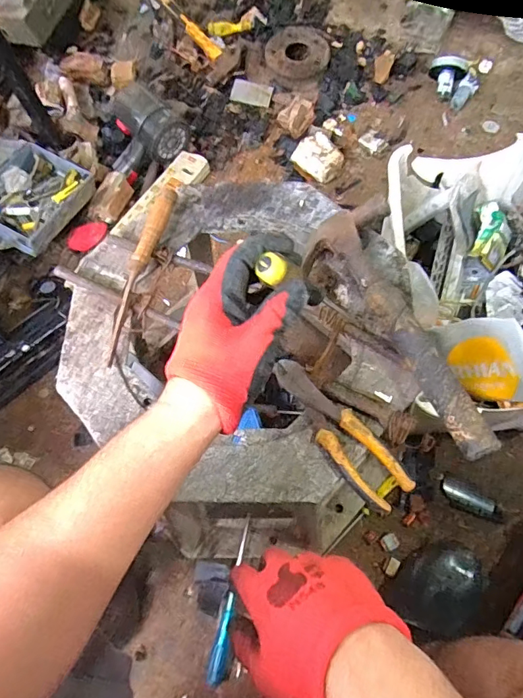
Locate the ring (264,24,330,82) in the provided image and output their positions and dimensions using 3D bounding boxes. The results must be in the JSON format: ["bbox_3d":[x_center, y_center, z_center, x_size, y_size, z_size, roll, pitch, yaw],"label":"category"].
[{"bbox_3d":[0.090,-0.727,1.117,0.151,0.040,0.170,-2,68,2],"label":"ring"}]

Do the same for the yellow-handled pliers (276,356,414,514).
[{"bbox_3d":[0.075,0.080,0.456,0.048,0.018,0.172,-37,71,-11],"label":"yellow-handled pliers"}]

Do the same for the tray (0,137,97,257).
[{"bbox_3d":[-0.533,-0.336,0.951,0.319,0.090,0.239,24,71,12],"label":"tray"}]

